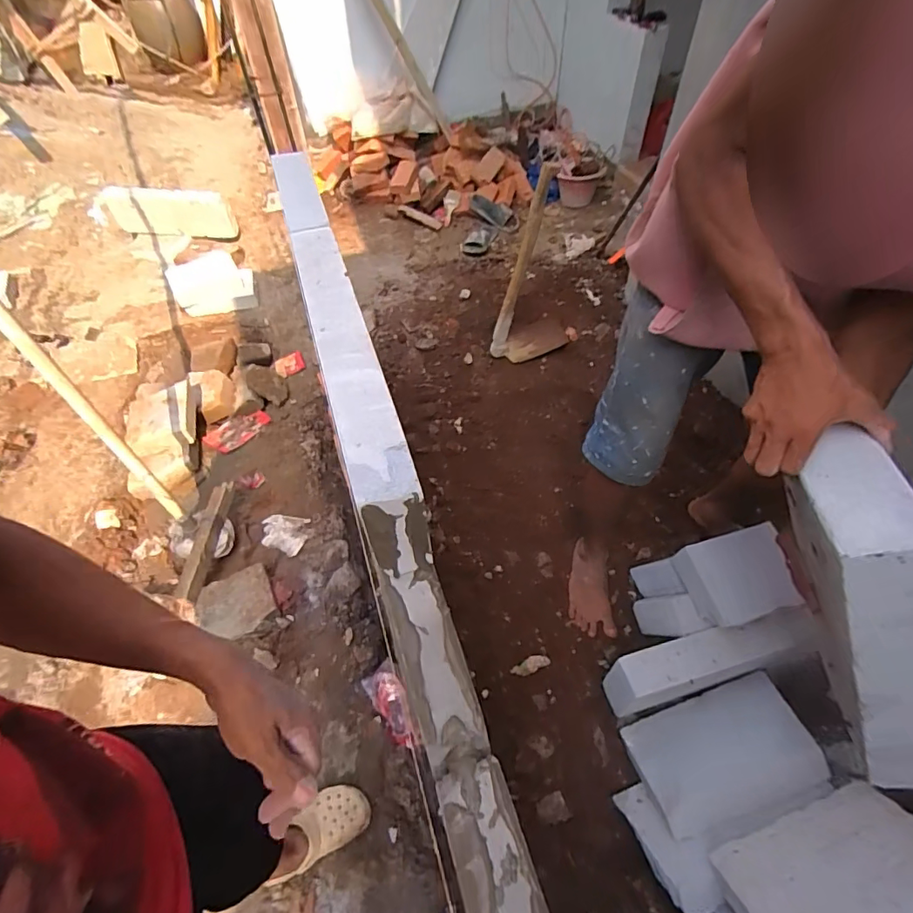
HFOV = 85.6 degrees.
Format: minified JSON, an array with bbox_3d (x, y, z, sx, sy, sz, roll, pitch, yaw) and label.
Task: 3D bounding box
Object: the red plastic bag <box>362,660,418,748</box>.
[{"bbox_3d":[-0.161,0.635,1.245,0.091,0.046,0.216,-23,71,-15],"label":"red plastic bag"}]

